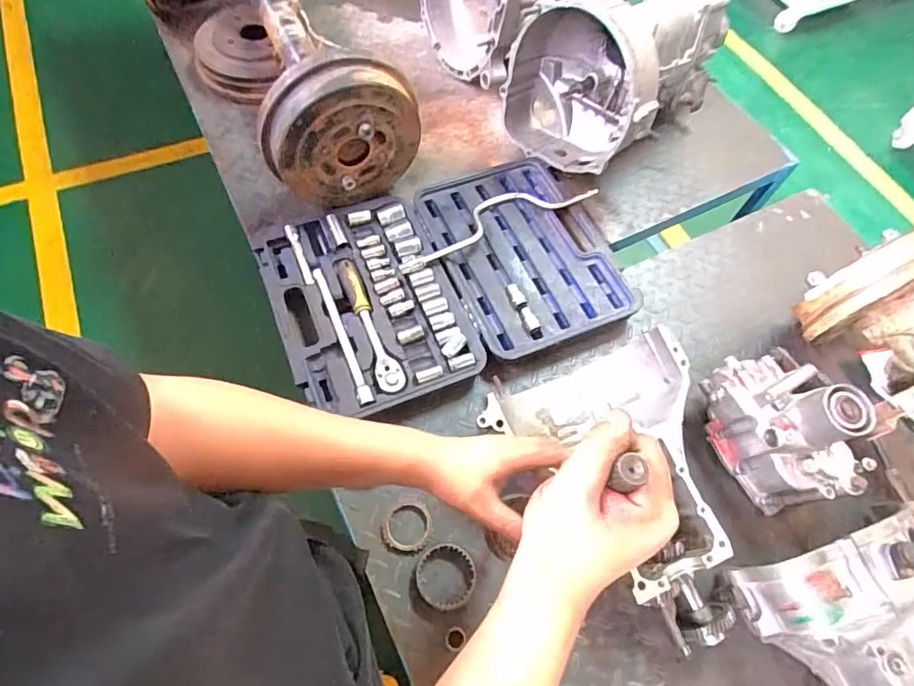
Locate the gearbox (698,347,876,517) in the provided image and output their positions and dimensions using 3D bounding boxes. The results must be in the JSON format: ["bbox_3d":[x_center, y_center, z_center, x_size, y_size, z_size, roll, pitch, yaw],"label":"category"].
[{"bbox_3d":[0.467,0.110,0.716,0.140,0.182,0.217,-16,66,-11],"label":"gearbox"}]

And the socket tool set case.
[{"bbox_3d":[-0.017,-0.112,0.859,0.561,0.048,0.378,-21,67,-13],"label":"socket tool set case"}]

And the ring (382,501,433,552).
[{"bbox_3d":[-0.068,0.251,0.695,0.066,0.006,0.063,2,64,-3],"label":"ring"}]

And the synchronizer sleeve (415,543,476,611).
[{"bbox_3d":[-0.016,0.308,0.673,0.079,0.021,0.078,2,64,-3],"label":"synchronizer sleeve"}]

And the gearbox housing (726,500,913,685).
[{"bbox_3d":[0.515,0.409,0.591,0.222,0.147,0.351,-16,66,-11],"label":"gearbox housing"}]

